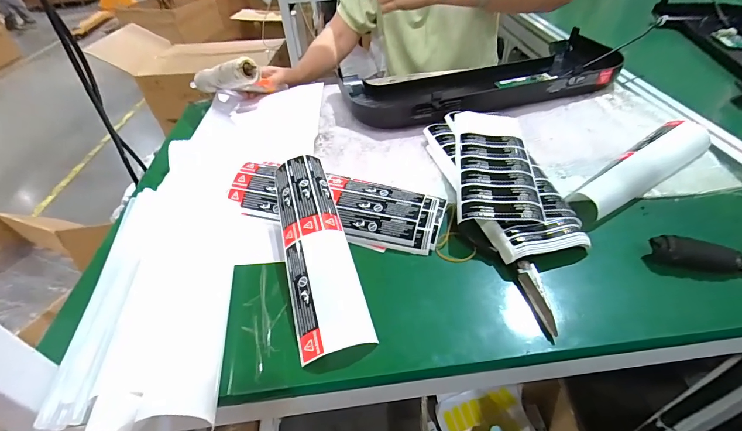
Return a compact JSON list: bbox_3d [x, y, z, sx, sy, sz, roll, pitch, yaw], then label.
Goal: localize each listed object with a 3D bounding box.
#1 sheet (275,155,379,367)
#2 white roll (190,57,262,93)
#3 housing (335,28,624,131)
[{"bbox_3d":[-0.060,0.022,0.372,0.066,0.039,0.230,-13,44,-10],"label":"sheet"},{"bbox_3d":[-0.263,-0.237,0.630,0.201,0.044,0.035,8,40,41],"label":"white roll"},{"bbox_3d":[0.196,-0.245,0.634,0.473,0.049,0.196,-11,42,-7],"label":"housing"}]

